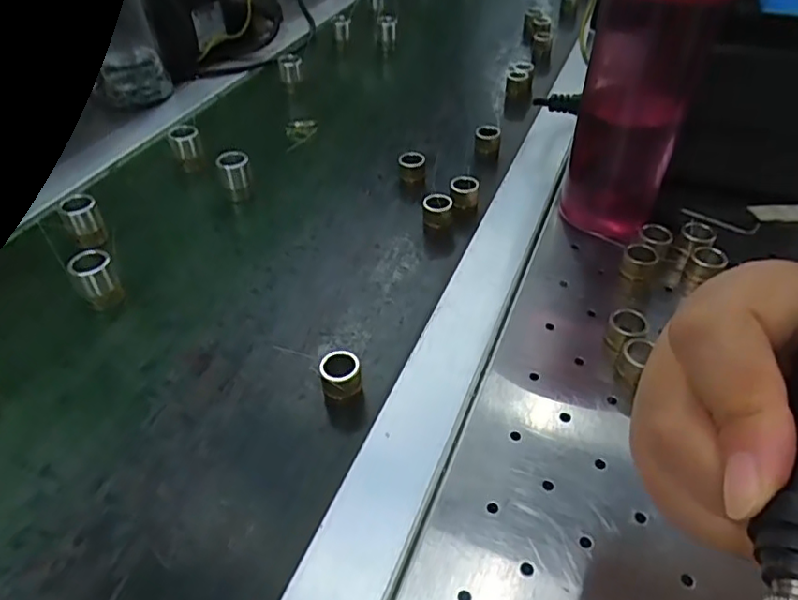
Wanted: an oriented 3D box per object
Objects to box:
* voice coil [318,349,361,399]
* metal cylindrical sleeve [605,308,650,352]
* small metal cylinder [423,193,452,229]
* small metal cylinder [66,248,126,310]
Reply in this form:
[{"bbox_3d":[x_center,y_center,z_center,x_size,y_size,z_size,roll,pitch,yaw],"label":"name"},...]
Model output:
[{"bbox_3d":[-0.029,0.039,0.298,0.019,0.020,0.021,-13,43,-10],"label":"voice coil"},{"bbox_3d":[0.121,0.018,0.313,0.022,0.021,0.018,-20,45,-17],"label":"metal cylindrical sleeve"},{"bbox_3d":[0.027,-0.058,0.405,0.020,0.022,0.019,3,43,7],"label":"small metal cylinder"},{"bbox_3d":[-0.180,-0.010,0.356,0.021,0.035,0.018,-28,47,-24],"label":"small metal cylinder"}]

